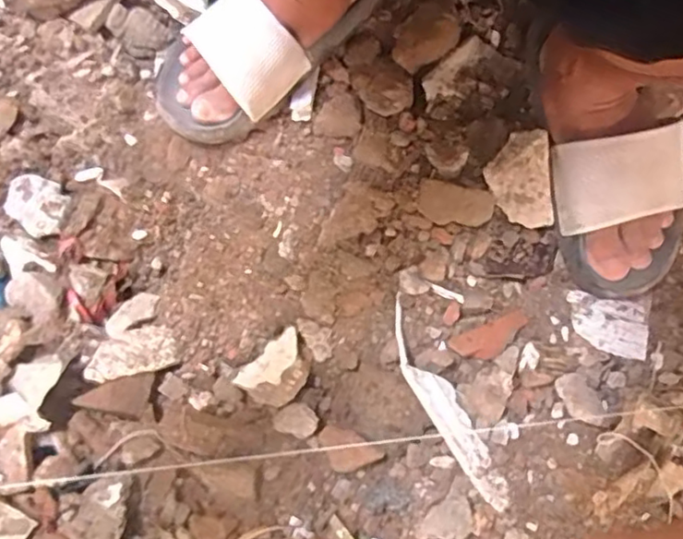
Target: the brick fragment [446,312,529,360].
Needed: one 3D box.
[{"bbox_3d":[0.127,0.057,0.517,0.074,0.012,0.027,-23,71,-10],"label":"brick fragment"}]

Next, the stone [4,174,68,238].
[{"bbox_3d":[-0.261,-0.058,0.520,0.053,0.015,0.043,37,72,12],"label":"stone"}]

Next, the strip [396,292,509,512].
[{"bbox_3d":[0.077,0.101,0.478,0.035,0.007,0.173,-14,65,-37],"label":"strip"}]

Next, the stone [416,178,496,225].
[{"bbox_3d":[0.100,-0.058,0.542,0.066,0.010,0.037,17,70,5],"label":"stone"}]

